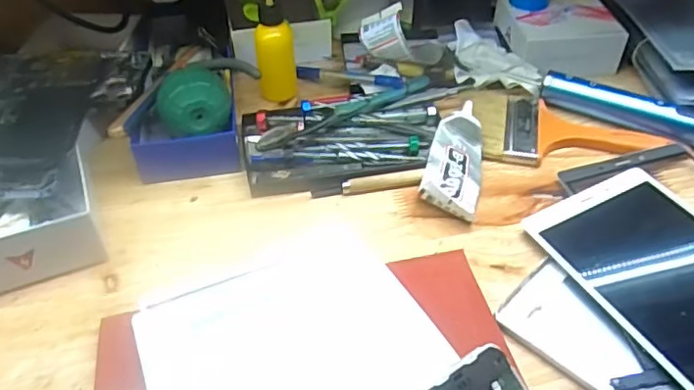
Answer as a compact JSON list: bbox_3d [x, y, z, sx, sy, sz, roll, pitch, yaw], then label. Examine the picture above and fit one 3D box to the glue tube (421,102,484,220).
[{"bbox_3d":[0.094,-0.032,0.488,0.048,0.016,0.117,25,57,-4],"label":"glue tube"}]

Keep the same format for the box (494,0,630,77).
[{"bbox_3d":[0.220,-0.172,0.617,0.105,0.047,0.106,-6,45,-4],"label":"box"}]

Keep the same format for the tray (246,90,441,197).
[{"bbox_3d":[-0.004,-0.051,0.502,0.172,0.037,0.101,-5,44,-3],"label":"tray"}]

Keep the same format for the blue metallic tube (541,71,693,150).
[{"bbox_3d":[0.255,-0.078,0.529,0.153,0.031,0.022,20,49,22],"label":"blue metallic tube"}]

